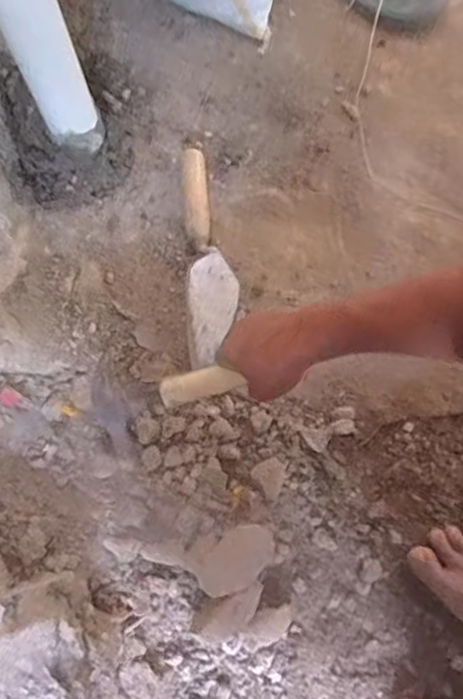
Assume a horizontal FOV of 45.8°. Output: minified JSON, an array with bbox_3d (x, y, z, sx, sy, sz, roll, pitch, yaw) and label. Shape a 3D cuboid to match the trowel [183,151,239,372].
[{"bbox_3d":[-0.026,-0.123,0.672,0.071,0.053,0.299,-3,77,-1],"label":"trowel"}]

